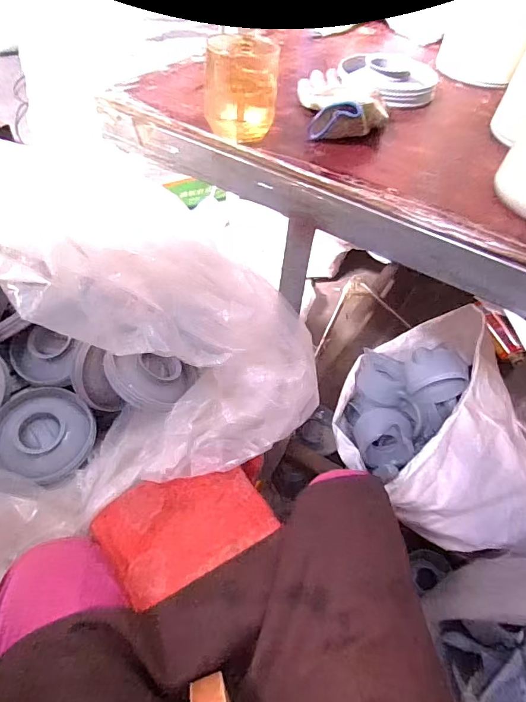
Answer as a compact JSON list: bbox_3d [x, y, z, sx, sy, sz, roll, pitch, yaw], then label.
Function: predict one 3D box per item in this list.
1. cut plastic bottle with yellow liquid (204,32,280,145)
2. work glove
[{"bbox_3d":[-0.024,-0.284,0.449,0.076,0.077,0.082,0,52,-5],"label":"cut plastic bottle with yellow liquid"},{"bbox_3d":[0.099,-0.317,0.508,0.095,0.041,0.191,0,52,-5],"label":"work glove"}]

